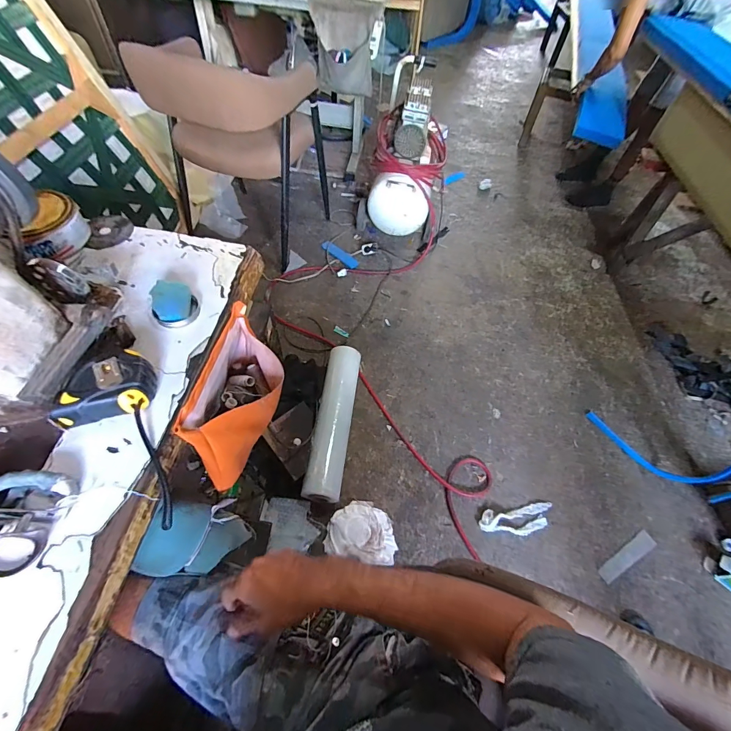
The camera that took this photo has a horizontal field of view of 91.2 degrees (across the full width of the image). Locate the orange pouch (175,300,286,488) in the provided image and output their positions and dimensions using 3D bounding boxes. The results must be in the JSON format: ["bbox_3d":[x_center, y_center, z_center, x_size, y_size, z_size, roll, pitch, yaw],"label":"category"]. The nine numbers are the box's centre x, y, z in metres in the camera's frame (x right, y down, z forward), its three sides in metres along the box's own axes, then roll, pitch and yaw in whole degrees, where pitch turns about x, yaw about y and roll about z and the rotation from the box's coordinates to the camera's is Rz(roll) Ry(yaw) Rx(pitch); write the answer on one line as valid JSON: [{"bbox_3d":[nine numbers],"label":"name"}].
[{"bbox_3d":[-0.168,0.041,0.510,0.099,0.165,0.201,-1,56,-4],"label":"orange pouch"}]

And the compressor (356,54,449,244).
[{"bbox_3d":[0.202,-0.998,1.662,0.350,0.512,0.660,14,57,6],"label":"compressor"}]

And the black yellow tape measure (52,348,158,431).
[{"bbox_3d":[-0.269,0.024,0.376,0.080,0.047,0.063,-10,57,-10],"label":"black yellow tape measure"}]

